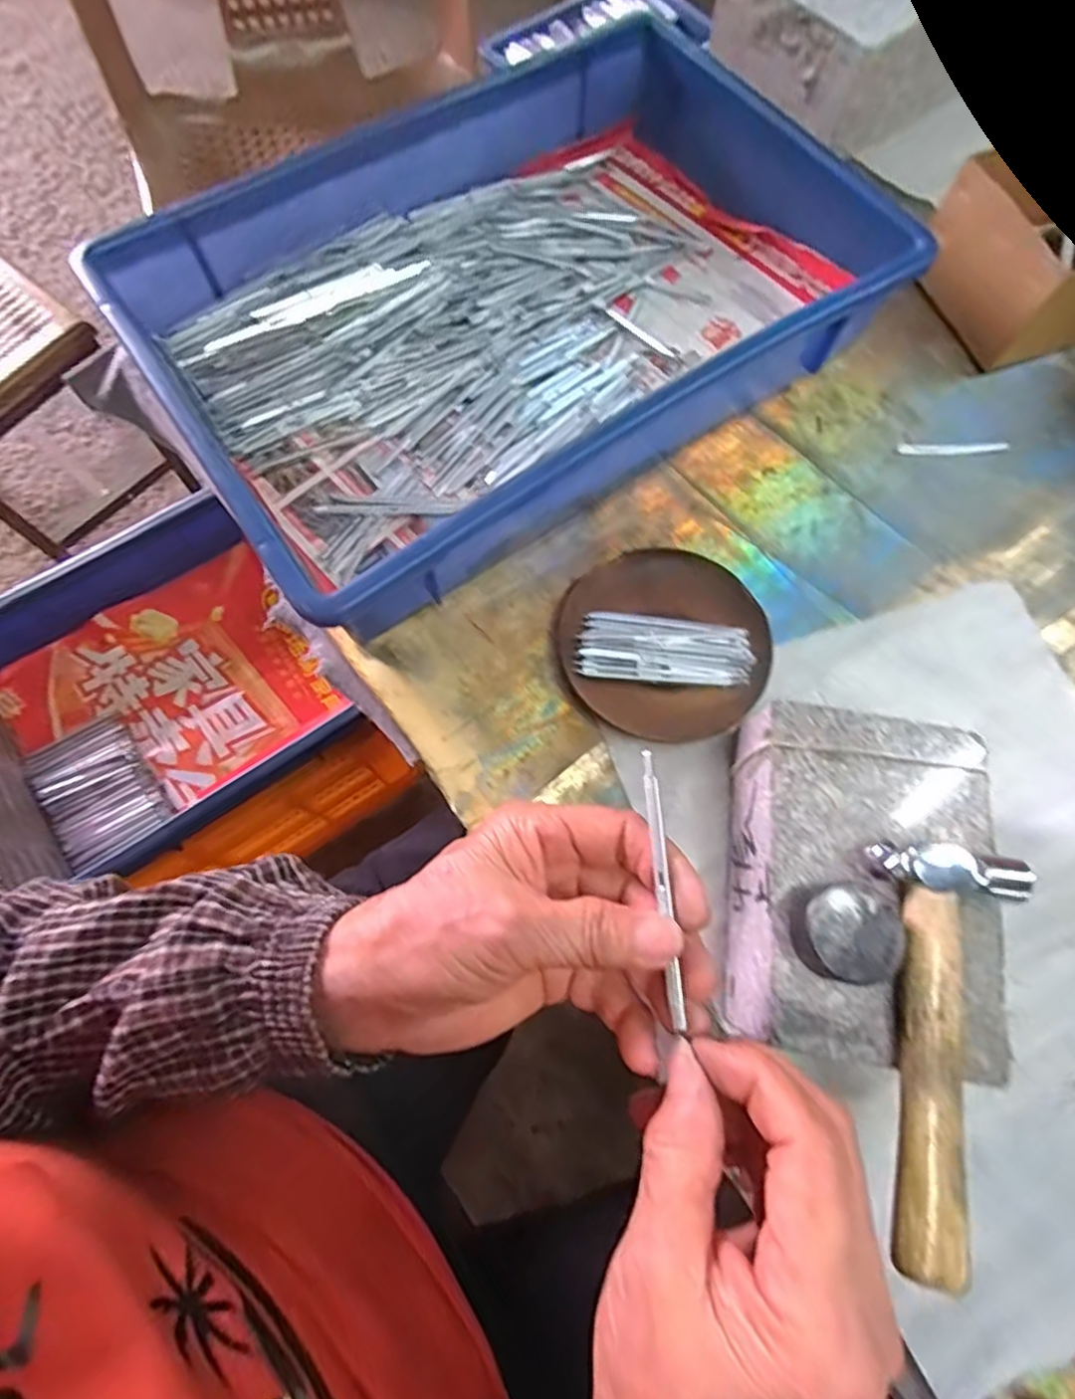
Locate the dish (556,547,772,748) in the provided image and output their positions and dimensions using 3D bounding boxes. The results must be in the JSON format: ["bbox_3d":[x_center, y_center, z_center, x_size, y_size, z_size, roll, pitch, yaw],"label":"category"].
[{"bbox_3d":[0.073,-0.033,0.370,0.112,0.015,0.113,0,72,-1],"label":"dish"}]

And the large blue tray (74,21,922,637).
[{"bbox_3d":[-0.016,-0.245,0.409,0.412,0.077,0.274,-34,76,-11],"label":"large blue tray"}]

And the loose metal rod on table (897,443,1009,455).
[{"bbox_3d":[0.274,-0.166,0.425,0.072,0.004,0.009,0,72,-1],"label":"loose metal rod on table"}]

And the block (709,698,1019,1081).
[{"bbox_3d":[0.144,0.084,0.306,0.109,0.065,0.143,8,73,2],"label":"block"}]

